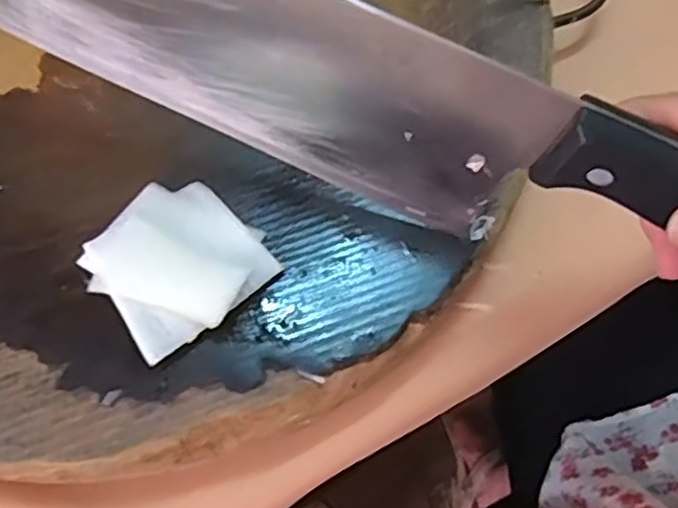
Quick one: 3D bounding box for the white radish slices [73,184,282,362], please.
[{"bbox_3d":[-0.058,0.003,0.253,0.055,0.010,0.055,40,76,14],"label":"white radish slices"}]

